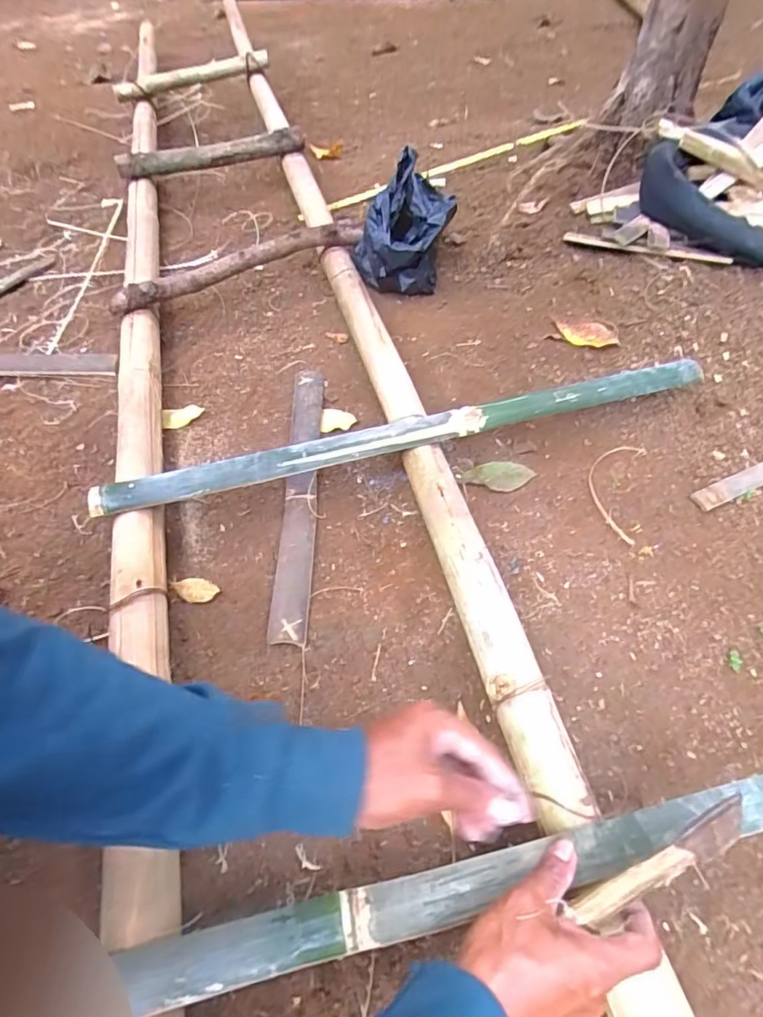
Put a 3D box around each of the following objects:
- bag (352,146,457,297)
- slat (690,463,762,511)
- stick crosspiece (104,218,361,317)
[{"bbox_3d":[0.034,-0.437,0.852,0.151,0.145,0.140,3,53,3],"label":"bag"},{"bbox_3d":[0.479,-0.046,0.670,0.229,0.014,0.025,-20,56,-15],"label":"slat"},{"bbox_3d":[-0.216,-0.377,0.835,0.390,0.051,0.048,-21,56,-15],"label":"stick crosspiece"}]

